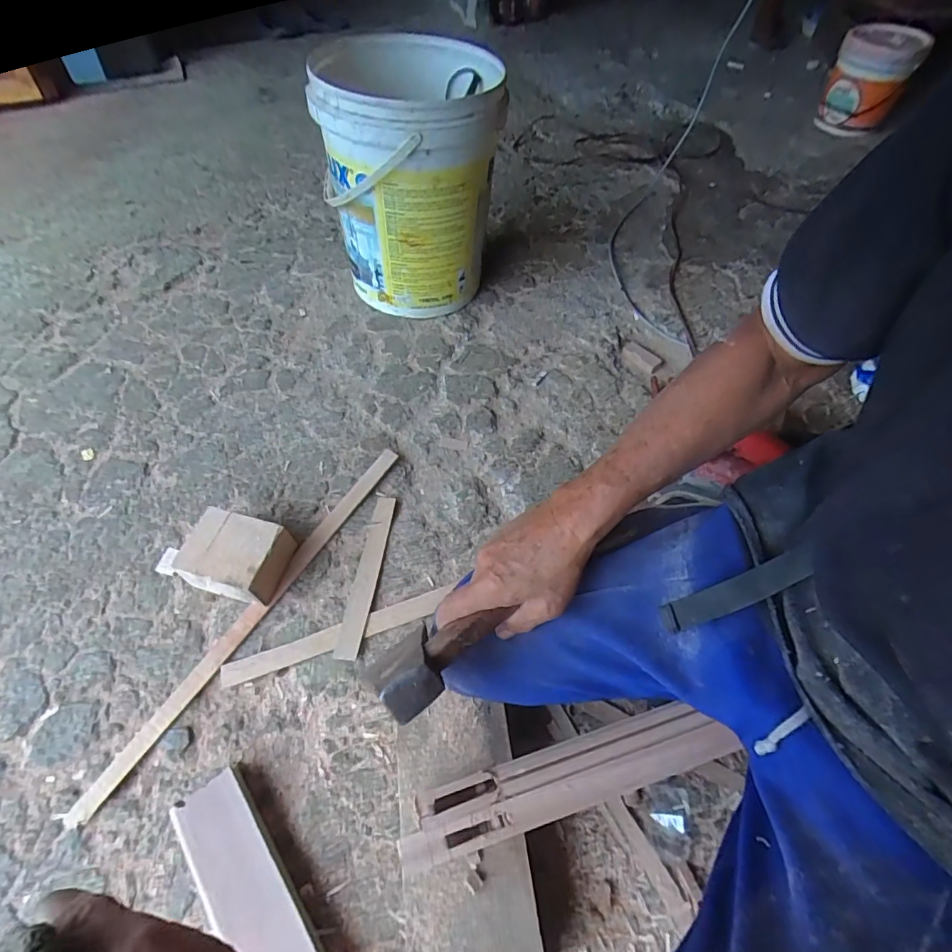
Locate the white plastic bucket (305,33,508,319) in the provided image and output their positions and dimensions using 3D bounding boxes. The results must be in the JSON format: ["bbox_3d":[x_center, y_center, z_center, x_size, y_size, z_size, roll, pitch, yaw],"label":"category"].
[{"bbox_3d":[-0.105,-0.500,0.885,0.276,0.398,0.305,-7,58,-5],"label":"white plastic bucket"}]

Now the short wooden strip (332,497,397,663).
[{"bbox_3d":[-0.149,0.131,0.681,0.031,0.008,0.229,7,57,4],"label":"short wooden strip"}]

